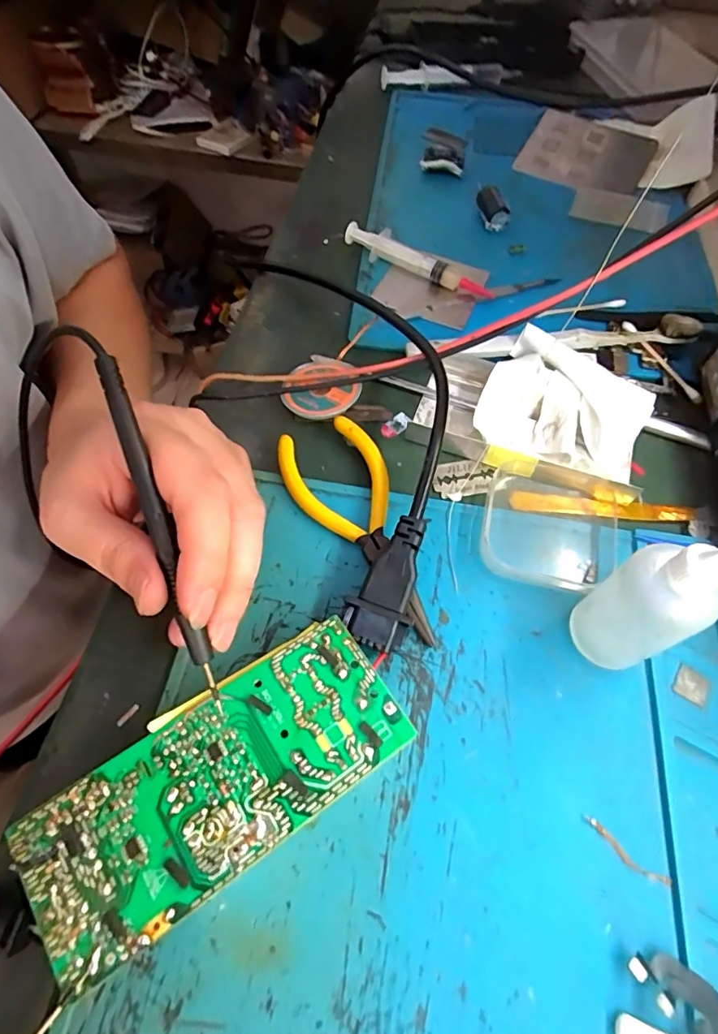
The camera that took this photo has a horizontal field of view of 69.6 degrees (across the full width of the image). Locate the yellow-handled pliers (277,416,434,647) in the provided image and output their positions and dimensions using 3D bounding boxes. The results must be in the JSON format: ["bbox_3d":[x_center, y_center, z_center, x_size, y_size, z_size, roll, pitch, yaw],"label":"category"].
[{"bbox_3d":[0.001,0.005,0.258,0.051,0.013,0.127,-20,63,-13],"label":"yellow-handled pliers"}]

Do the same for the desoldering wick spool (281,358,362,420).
[{"bbox_3d":[-0.021,-0.073,0.302,0.042,0.018,0.043,1,60,-2],"label":"desoldering wick spool"}]

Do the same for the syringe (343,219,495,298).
[{"bbox_3d":[0.041,-0.178,0.360,0.115,0.019,0.010,31,64,15],"label":"syringe"}]

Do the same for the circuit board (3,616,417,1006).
[{"bbox_3d":[-0.049,0.099,0.194,0.132,0.027,0.057,-31,66,-18],"label":"circuit board"}]

